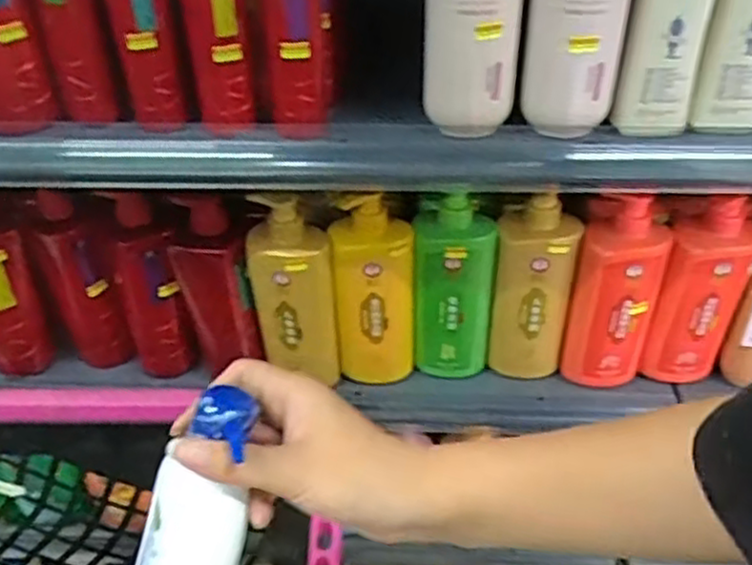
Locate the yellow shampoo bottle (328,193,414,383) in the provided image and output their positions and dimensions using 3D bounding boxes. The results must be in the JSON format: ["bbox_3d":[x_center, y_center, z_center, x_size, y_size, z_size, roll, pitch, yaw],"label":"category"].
[{"bbox_3d":[-0.001,0.010,0.799,0.080,0.229,0.049,-2,44,0],"label":"yellow shampoo bottle"}]

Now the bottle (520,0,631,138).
[{"bbox_3d":[0.157,-0.216,0.571,0.074,0.211,0.042,11,46,13],"label":"bottle"}]

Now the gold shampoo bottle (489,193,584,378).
[{"bbox_3d":[0.171,0.007,0.815,0.081,0.210,0.066,5,45,7],"label":"gold shampoo bottle"}]

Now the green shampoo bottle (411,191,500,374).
[{"bbox_3d":[0.085,0.005,0.817,0.083,0.213,0.068,2,44,4],"label":"green shampoo bottle"}]

